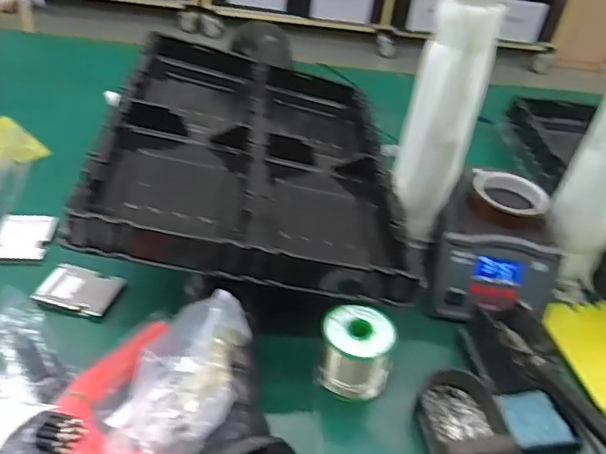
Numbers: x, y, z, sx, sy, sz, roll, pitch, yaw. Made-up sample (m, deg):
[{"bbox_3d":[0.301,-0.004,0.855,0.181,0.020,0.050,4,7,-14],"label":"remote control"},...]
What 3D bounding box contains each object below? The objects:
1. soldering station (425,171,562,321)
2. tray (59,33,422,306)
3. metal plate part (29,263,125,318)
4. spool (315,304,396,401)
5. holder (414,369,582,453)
[{"bbox_3d":[0.222,0.037,0.662,0.135,0.103,0.141,12,39,5],"label":"soldering station"},{"bbox_3d":[-0.061,-0.094,0.708,0.333,0.060,0.455,11,37,-12],"label":"tray"},{"bbox_3d":[-0.246,0.070,0.621,0.085,0.011,0.066,9,33,-1],"label":"metal plate part"},{"bbox_3d":[0.054,0.126,0.566,0.072,0.071,0.056,6,38,-2],"label":"spool"},{"bbox_3d":[0.178,0.180,0.540,0.143,0.030,0.102,-7,42,-17],"label":"holder"}]

